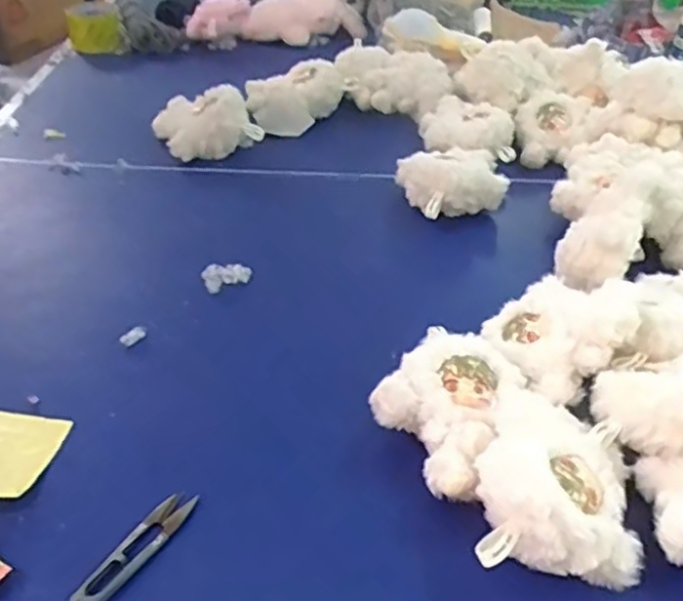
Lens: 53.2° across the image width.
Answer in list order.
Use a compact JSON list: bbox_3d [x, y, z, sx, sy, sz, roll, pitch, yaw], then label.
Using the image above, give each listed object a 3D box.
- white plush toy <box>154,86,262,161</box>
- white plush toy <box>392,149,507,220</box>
[{"bbox_3d":[-0.186,-0.245,0.931,0.131,0.072,0.108,-13,42,-16],"label":"white plush toy"},{"bbox_3d":[0.137,-0.143,0.814,0.123,0.067,0.102,-7,41,-10],"label":"white plush toy"}]

